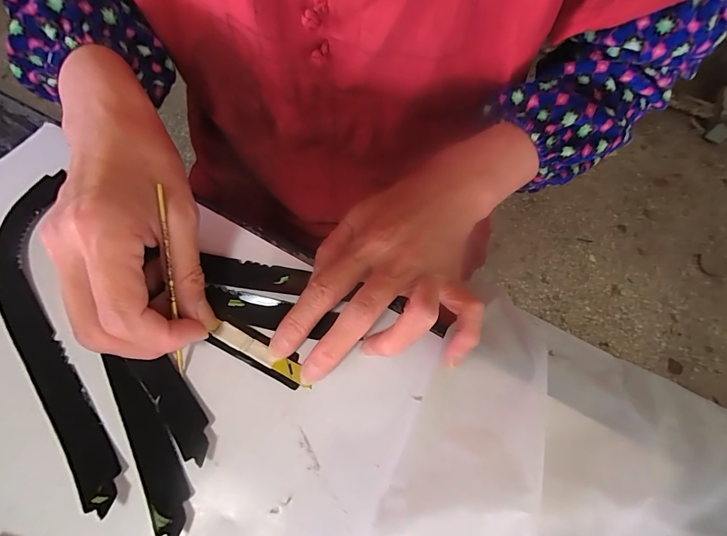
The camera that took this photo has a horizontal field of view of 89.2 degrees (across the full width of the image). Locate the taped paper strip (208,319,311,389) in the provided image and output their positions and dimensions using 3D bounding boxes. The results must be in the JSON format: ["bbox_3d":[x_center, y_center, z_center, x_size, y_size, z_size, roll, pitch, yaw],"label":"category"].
[{"bbox_3d":[-0.057,0.049,0.209,0.062,0.004,0.010,29,68,6],"label":"taped paper strip"}]

